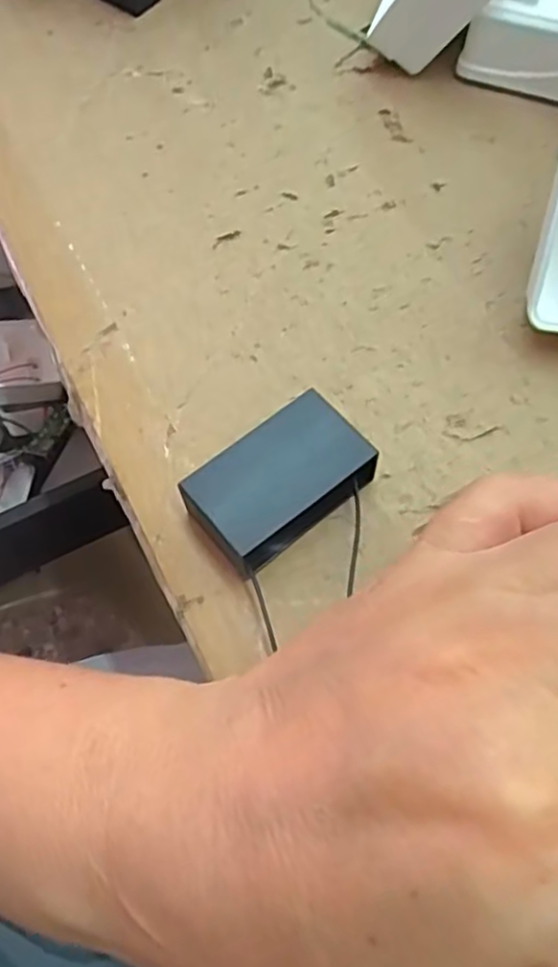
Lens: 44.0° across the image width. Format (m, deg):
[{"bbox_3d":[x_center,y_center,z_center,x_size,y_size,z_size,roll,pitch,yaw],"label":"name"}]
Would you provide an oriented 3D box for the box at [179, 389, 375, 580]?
[{"bbox_3d":[0.000,0.001,0.192,0.049,0.018,0.029,-36,68,-15],"label":"box"}]

